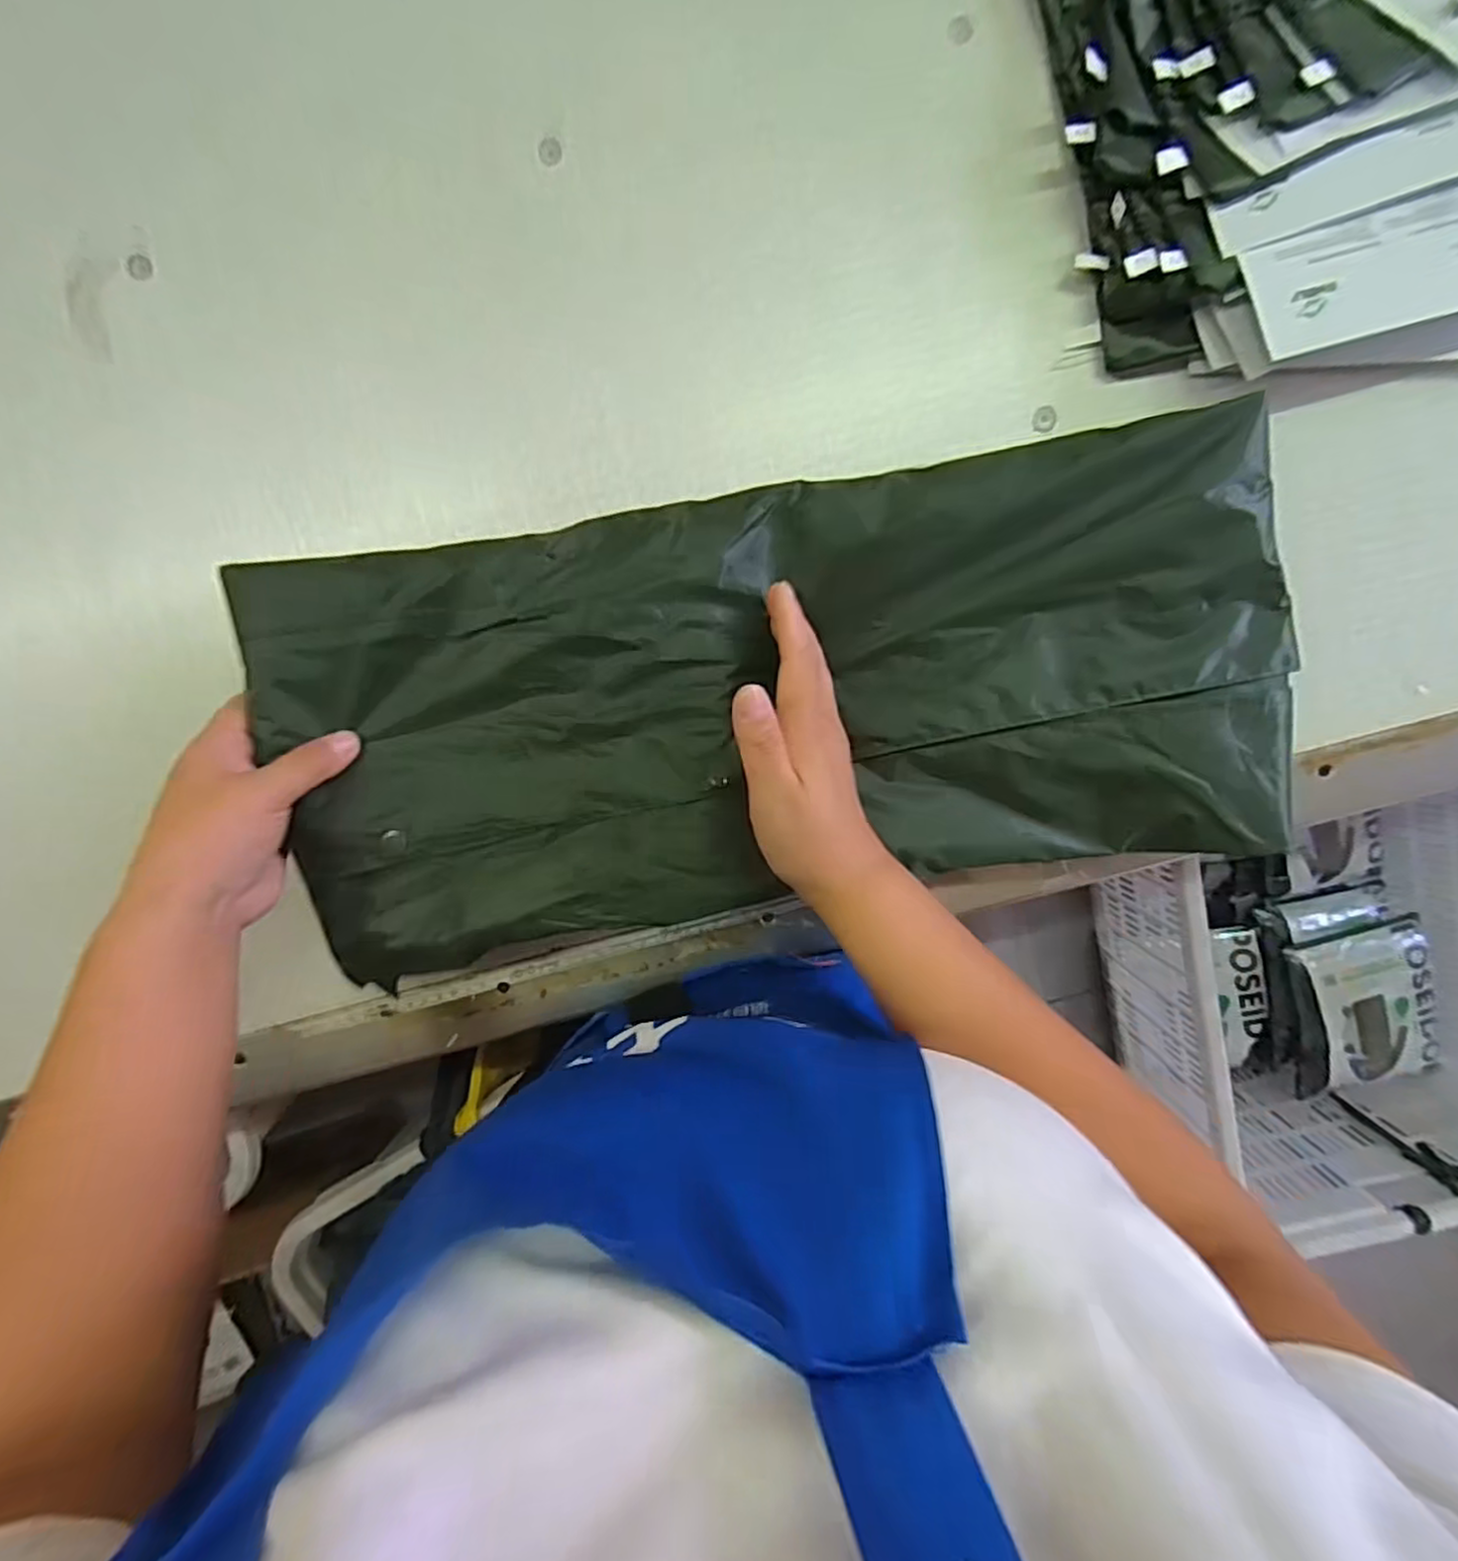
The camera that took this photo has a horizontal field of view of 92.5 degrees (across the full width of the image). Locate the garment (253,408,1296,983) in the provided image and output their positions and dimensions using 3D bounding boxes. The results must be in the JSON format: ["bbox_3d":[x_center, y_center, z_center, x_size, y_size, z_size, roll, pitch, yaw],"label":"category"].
[{"bbox_3d":[0.030,-0.042,0.380,0.529,0.034,0.222,-9,96,-1],"label":"garment"}]

